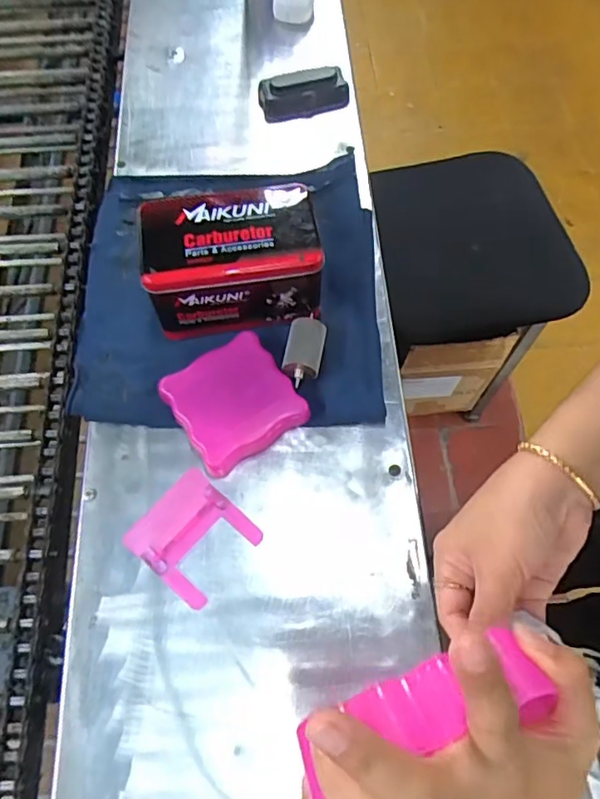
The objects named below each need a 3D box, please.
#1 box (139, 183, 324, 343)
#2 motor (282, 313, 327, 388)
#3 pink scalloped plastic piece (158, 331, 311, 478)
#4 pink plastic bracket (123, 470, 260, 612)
[{"bbox_3d":[-0.062,-0.131,0.535,0.160,0.097,0.100,-5,65,-2],"label":"box"},{"bbox_3d":[0.005,-0.046,0.535,0.034,0.027,0.065,10,66,3],"label":"motor"},{"bbox_3d":[-0.061,0.003,0.520,0.103,0.030,0.099,-30,70,-14],"label":"pink scalloped plastic piece"},{"bbox_3d":[-0.090,0.116,0.472,0.082,0.024,0.083,40,70,15],"label":"pink plastic bracket"}]

